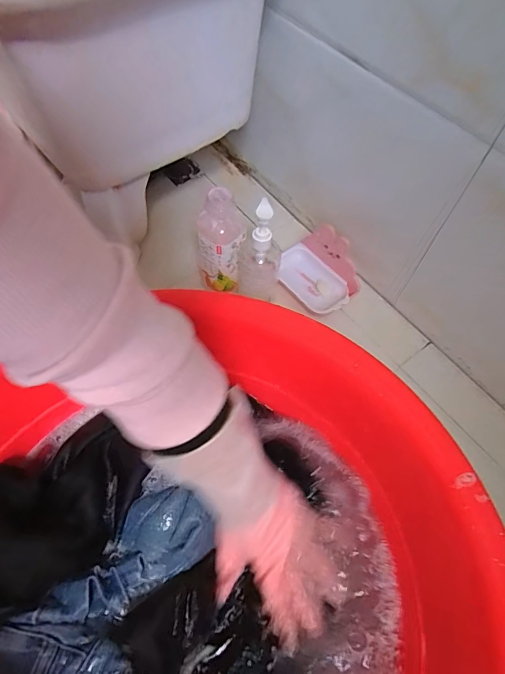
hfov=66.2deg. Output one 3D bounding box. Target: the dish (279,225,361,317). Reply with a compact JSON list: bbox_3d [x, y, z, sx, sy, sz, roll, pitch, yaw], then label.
[{"bbox_3d":[0.104,-0.109,0.649,0.144,0.116,0.093,38,65,17],"label":"dish"}]

